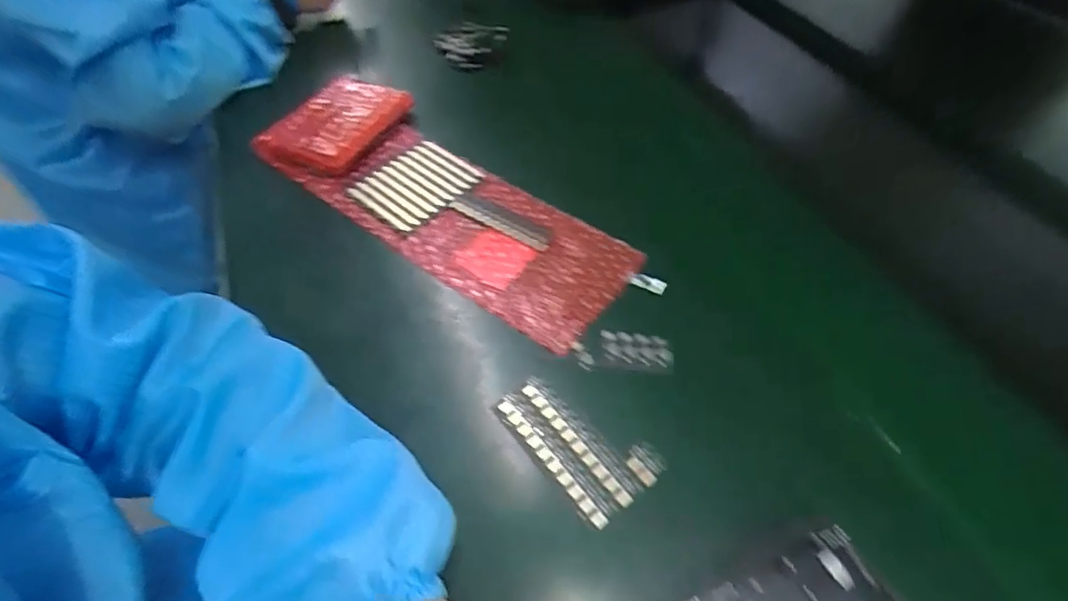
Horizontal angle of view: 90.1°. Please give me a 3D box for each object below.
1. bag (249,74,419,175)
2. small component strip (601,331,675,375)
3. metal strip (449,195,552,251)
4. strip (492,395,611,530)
[{"bbox_3d":[-0.199,-0.181,0.538,0.096,0.034,0.134,20,54,15],"label":"bag"},{"bbox_3d":[0.072,0.036,0.373,0.048,0.007,0.028,6,52,4],"label":"small component strip"},{"bbox_3d":[-0.028,-0.070,0.458,0.098,0.004,0.026,29,57,20],"label":"metal strip"},{"bbox_3d":[0.010,0.096,0.331,0.017,0.005,0.098,-31,58,-23],"label":"strip"}]

